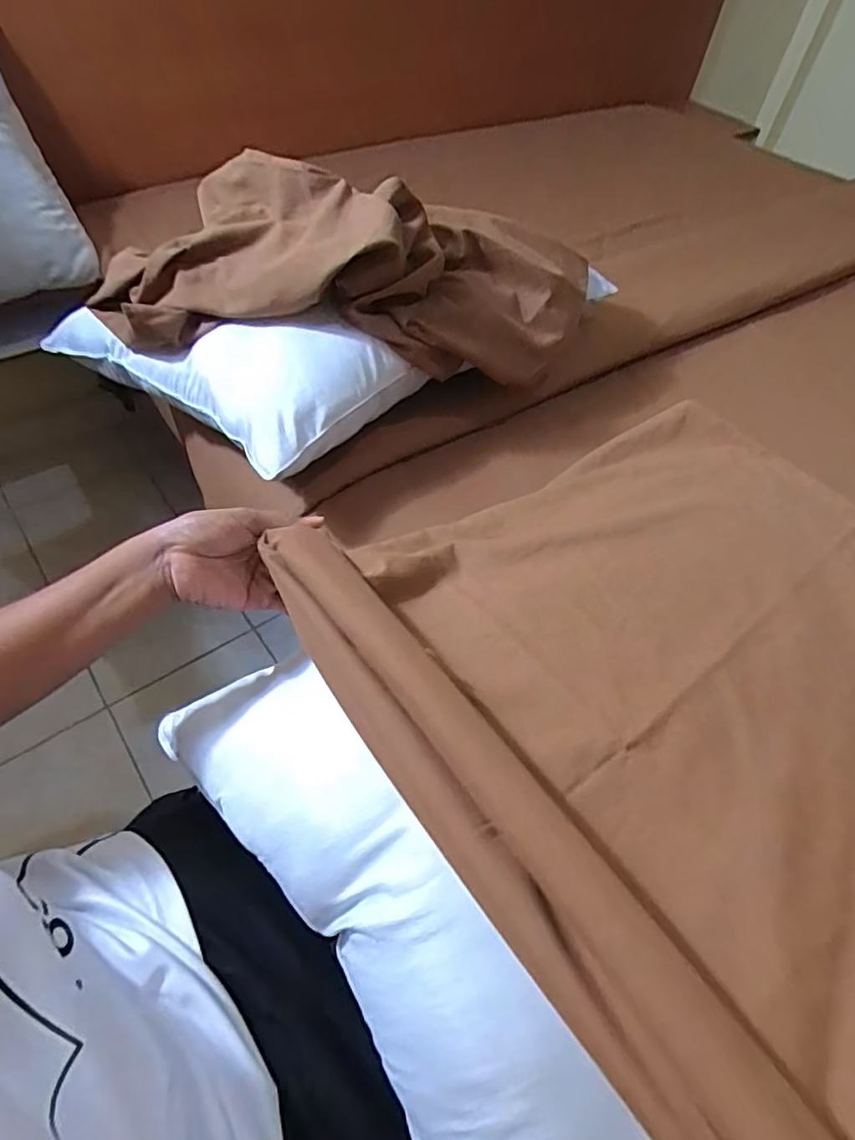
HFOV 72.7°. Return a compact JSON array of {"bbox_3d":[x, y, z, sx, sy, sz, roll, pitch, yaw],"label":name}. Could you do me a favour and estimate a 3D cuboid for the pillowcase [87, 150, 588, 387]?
[{"bbox_3d":[-0.080,-0.345,0.688,0.575,0.176,0.207,-4,53,-8],"label":"pillowcase"}]

